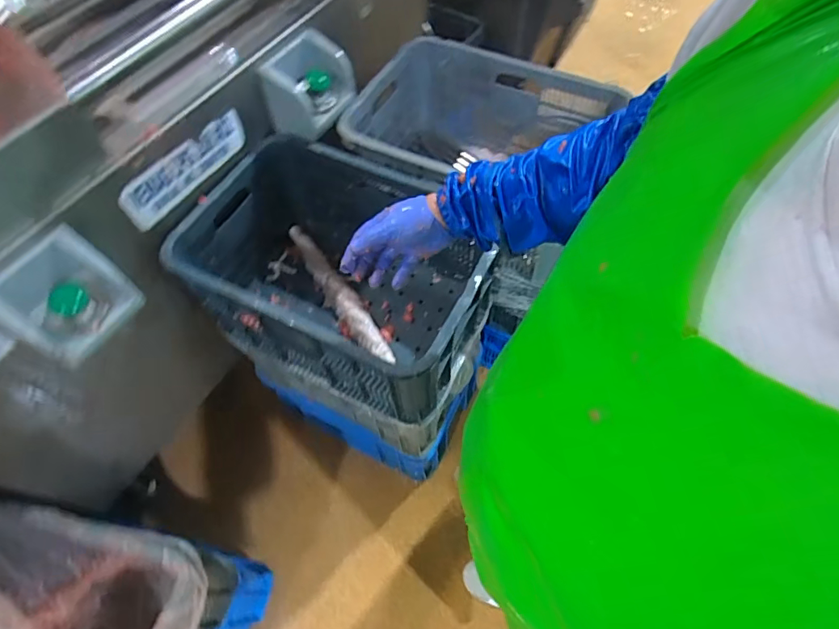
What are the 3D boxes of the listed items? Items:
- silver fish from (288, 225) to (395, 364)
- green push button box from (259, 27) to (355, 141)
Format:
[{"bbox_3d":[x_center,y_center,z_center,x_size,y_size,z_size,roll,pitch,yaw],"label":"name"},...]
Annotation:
[{"bbox_3d":[-0.178,-0.050,1.048,0.060,0.043,0.409,-30,63,-14],"label":"silver fish"},{"bbox_3d":[-0.208,-0.444,0.942,0.110,0.121,0.179,23,64,15],"label":"green push button box"}]

